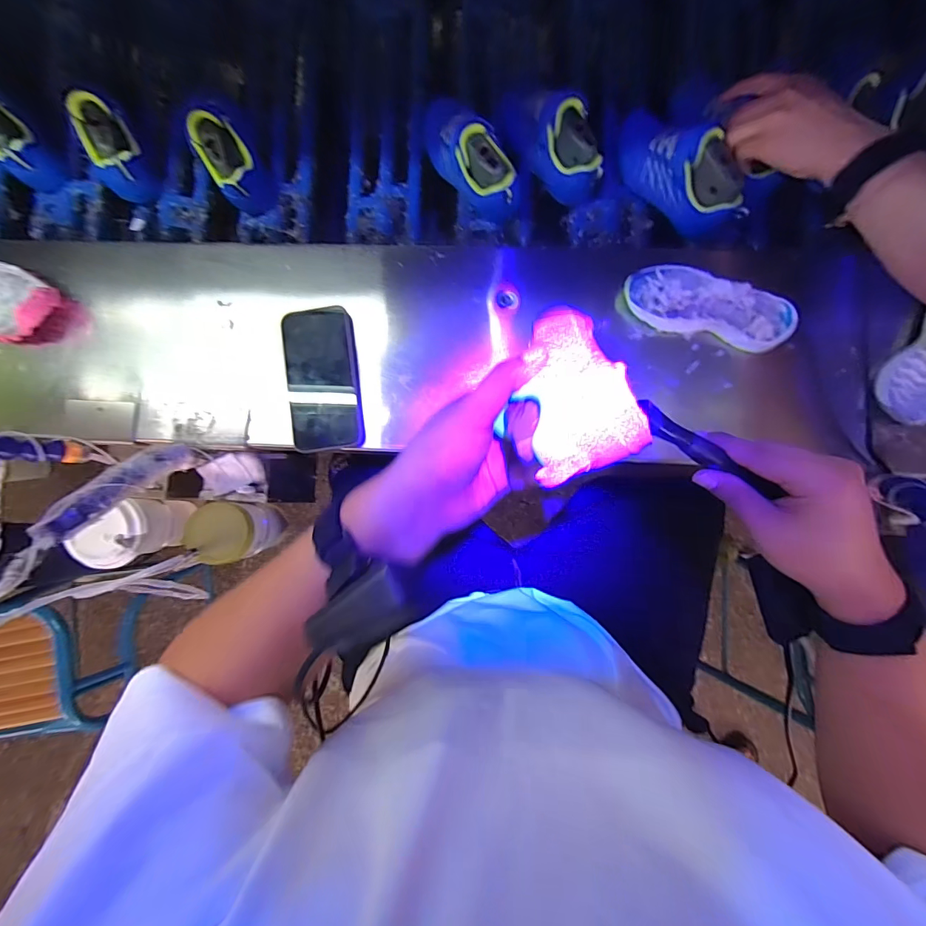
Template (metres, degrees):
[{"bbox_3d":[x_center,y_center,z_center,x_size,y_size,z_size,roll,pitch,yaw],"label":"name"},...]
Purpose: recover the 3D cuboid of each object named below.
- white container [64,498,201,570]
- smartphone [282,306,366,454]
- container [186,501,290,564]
[{"bbox_3d":[-0.422,0.089,0.545,0.089,0.110,0.076,-16,87,6],"label":"white container"},{"bbox_3d":[-0.160,-0.095,0.475,0.078,0.016,0.160,-8,88,7],"label":"smartphone"},{"bbox_3d":[-0.290,0.087,0.546,0.071,0.097,0.074,0,89,7],"label":"container"}]

